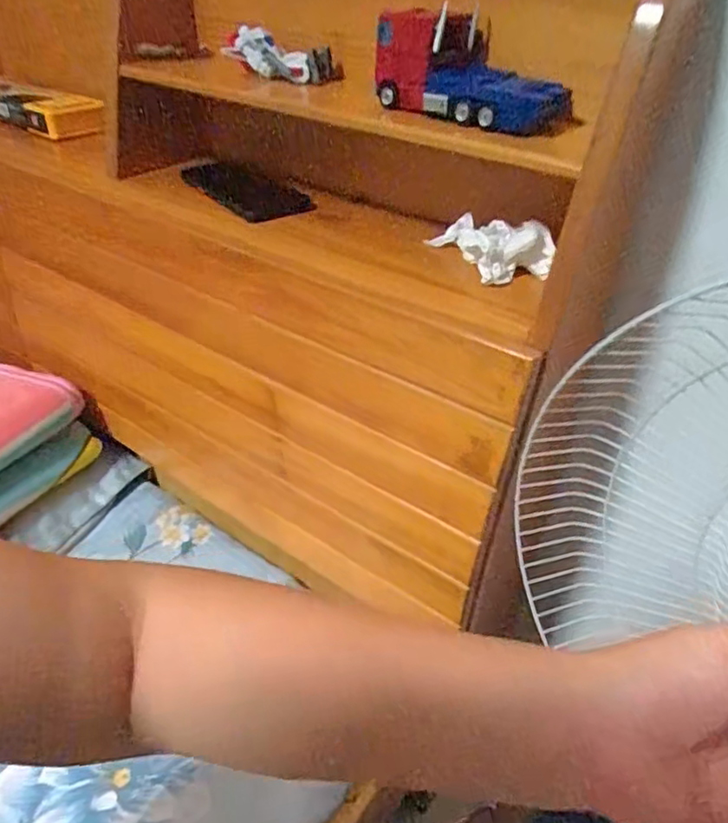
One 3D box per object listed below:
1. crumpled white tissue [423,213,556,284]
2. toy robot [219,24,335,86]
[{"bbox_3d":[0.109,-0.148,0.532,0.067,0.038,0.102,-11,40,-17],"label":"crumpled white tissue"},{"bbox_3d":[-0.085,-0.350,0.608,0.127,0.040,0.032,24,43,26],"label":"toy robot"}]

